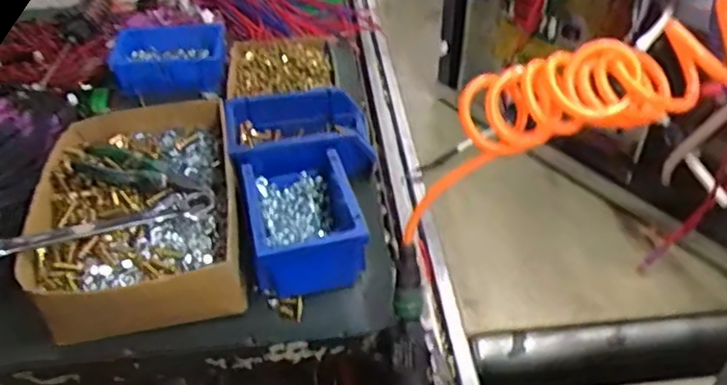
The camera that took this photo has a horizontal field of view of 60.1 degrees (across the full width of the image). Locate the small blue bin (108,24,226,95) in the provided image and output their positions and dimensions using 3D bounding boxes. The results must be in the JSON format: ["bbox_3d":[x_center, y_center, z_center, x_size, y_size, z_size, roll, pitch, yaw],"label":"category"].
[{"bbox_3d":[-0.262,-0.181,0.853,0.144,0.057,0.113,-7,43,-6],"label":"small blue bin"}]

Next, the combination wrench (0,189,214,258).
[{"bbox_3d":[-0.246,0.027,0.582,0.212,0.012,0.036,-13,41,-26],"label":"combination wrench"}]

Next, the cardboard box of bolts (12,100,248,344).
[{"bbox_3d":[-0.226,0.018,0.626,0.191,0.073,0.242,-9,43,-9],"label":"cardboard box of bolts"}]

